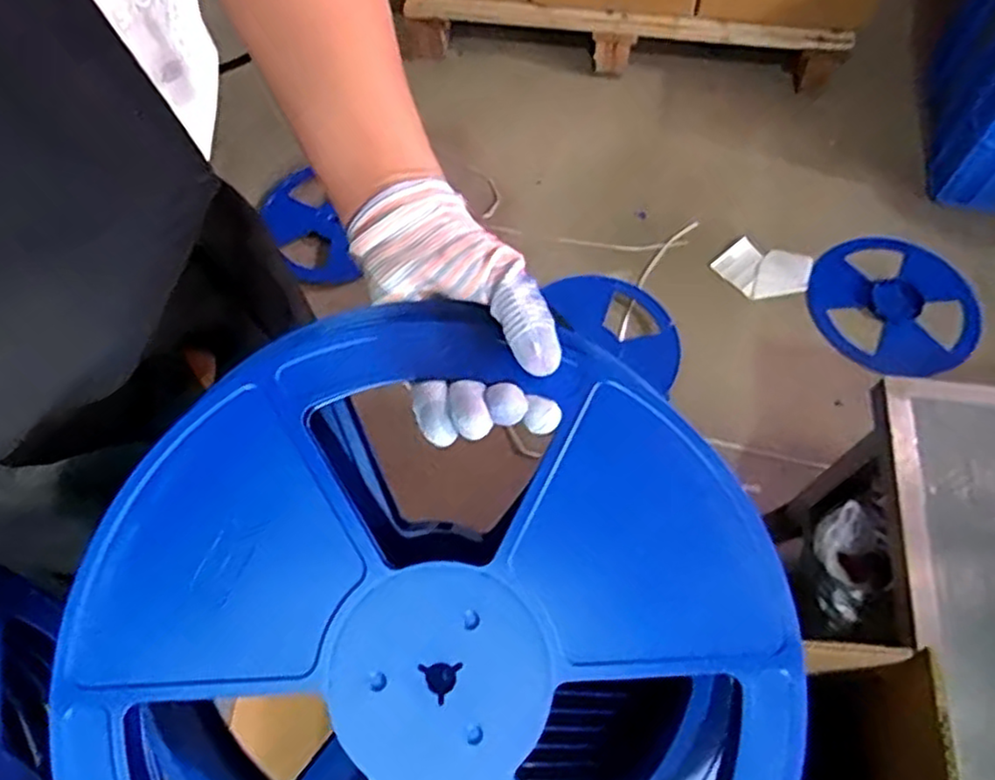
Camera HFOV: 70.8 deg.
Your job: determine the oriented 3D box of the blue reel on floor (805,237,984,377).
[{"bbox_3d":[0.778,-0.166,1.394,0.297,0.058,0.305,-1,64,3],"label":"blue reel on floor"}]

